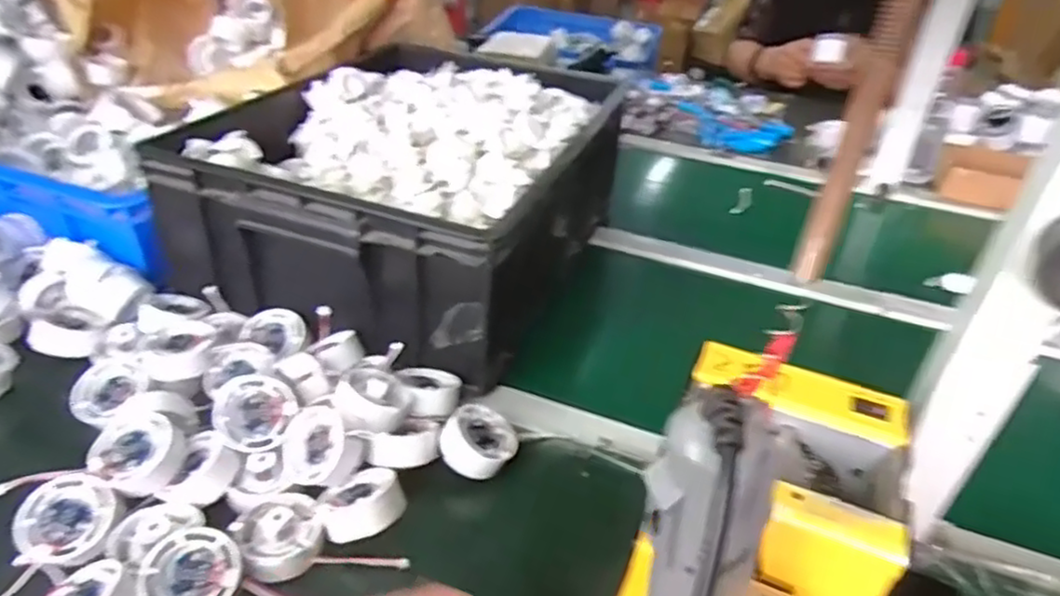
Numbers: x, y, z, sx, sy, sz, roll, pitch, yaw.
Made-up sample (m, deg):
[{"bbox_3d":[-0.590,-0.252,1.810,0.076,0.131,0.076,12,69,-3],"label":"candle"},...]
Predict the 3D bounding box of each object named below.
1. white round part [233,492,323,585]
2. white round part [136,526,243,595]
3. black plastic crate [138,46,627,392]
[{"bbox_3d":[-0.172,0.162,0.472,0.053,0.033,0.053,3,35,-2],"label":"white round part"},{"bbox_3d":[-0.210,0.174,0.424,0.054,0.020,0.055,-18,69,-26],"label":"white round part"},{"bbox_3d":[-0.120,-0.131,0.744,0.345,0.162,0.416,16,36,15],"label":"black plastic crate"}]

